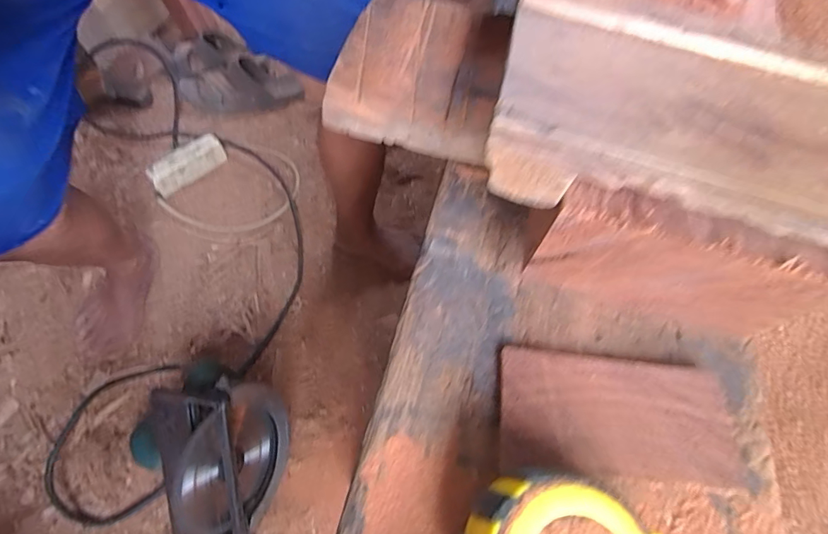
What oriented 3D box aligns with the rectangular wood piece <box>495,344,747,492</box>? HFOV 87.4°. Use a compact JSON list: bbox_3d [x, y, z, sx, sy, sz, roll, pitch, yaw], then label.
[{"bbox_3d":[0.091,0.067,0.196,0.105,0.005,0.051,5,60,-1],"label":"rectangular wood piece"}]

